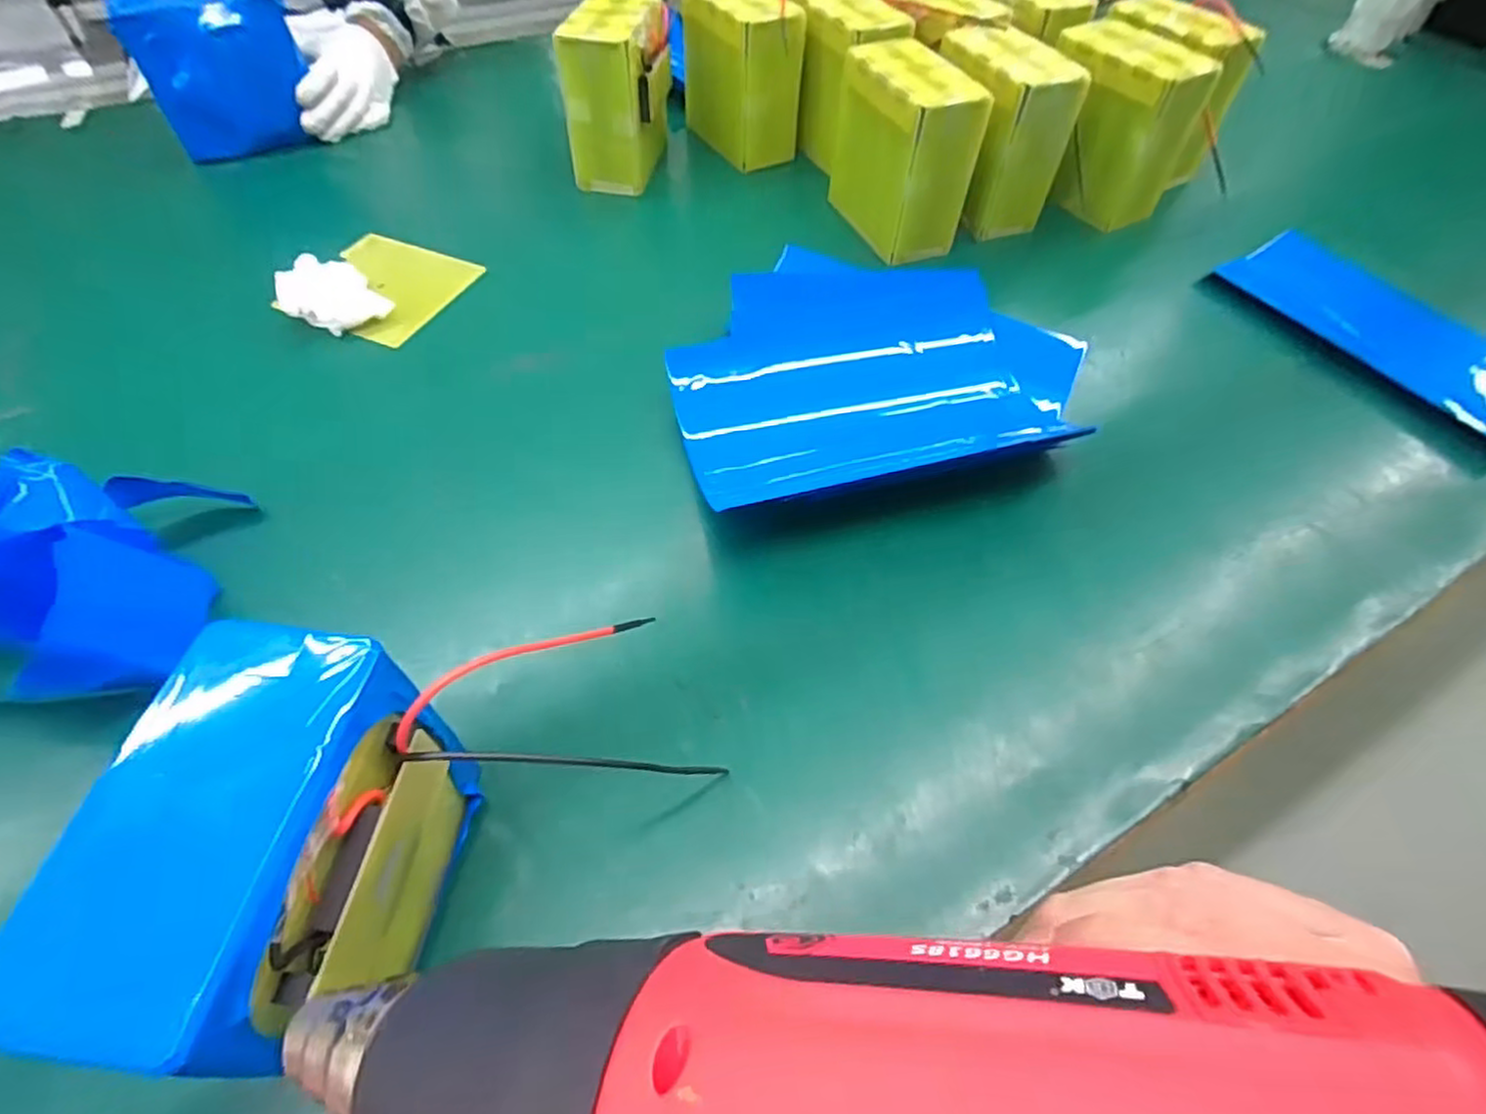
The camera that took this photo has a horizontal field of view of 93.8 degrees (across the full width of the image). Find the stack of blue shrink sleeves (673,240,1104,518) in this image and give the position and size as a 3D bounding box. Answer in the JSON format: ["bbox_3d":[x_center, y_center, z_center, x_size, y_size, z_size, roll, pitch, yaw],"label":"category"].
[{"bbox_3d":[0.111,-0.153,0.569,0.334,0.056,0.237,-10,55,-9],"label":"stack of blue shrink sleeves"}]

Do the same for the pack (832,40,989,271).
[{"bbox_3d":[0.151,-0.393,0.677,0.075,0.144,0.147,-18,56,-15],"label":"pack"}]

